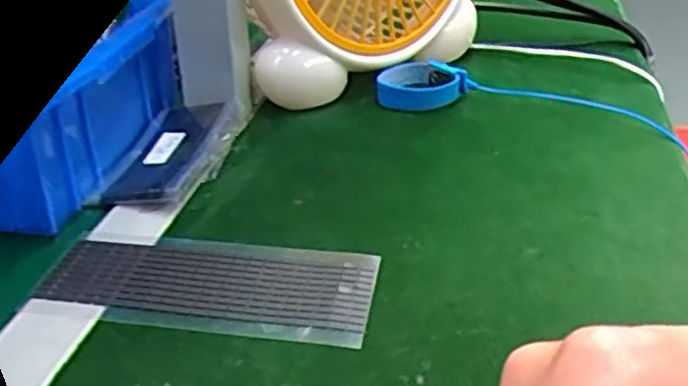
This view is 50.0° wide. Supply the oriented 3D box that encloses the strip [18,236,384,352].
[{"bbox_3d":[-0.068,0.043,0.369,0.162,0.004,0.067,4,31,9],"label":"strip"}]

